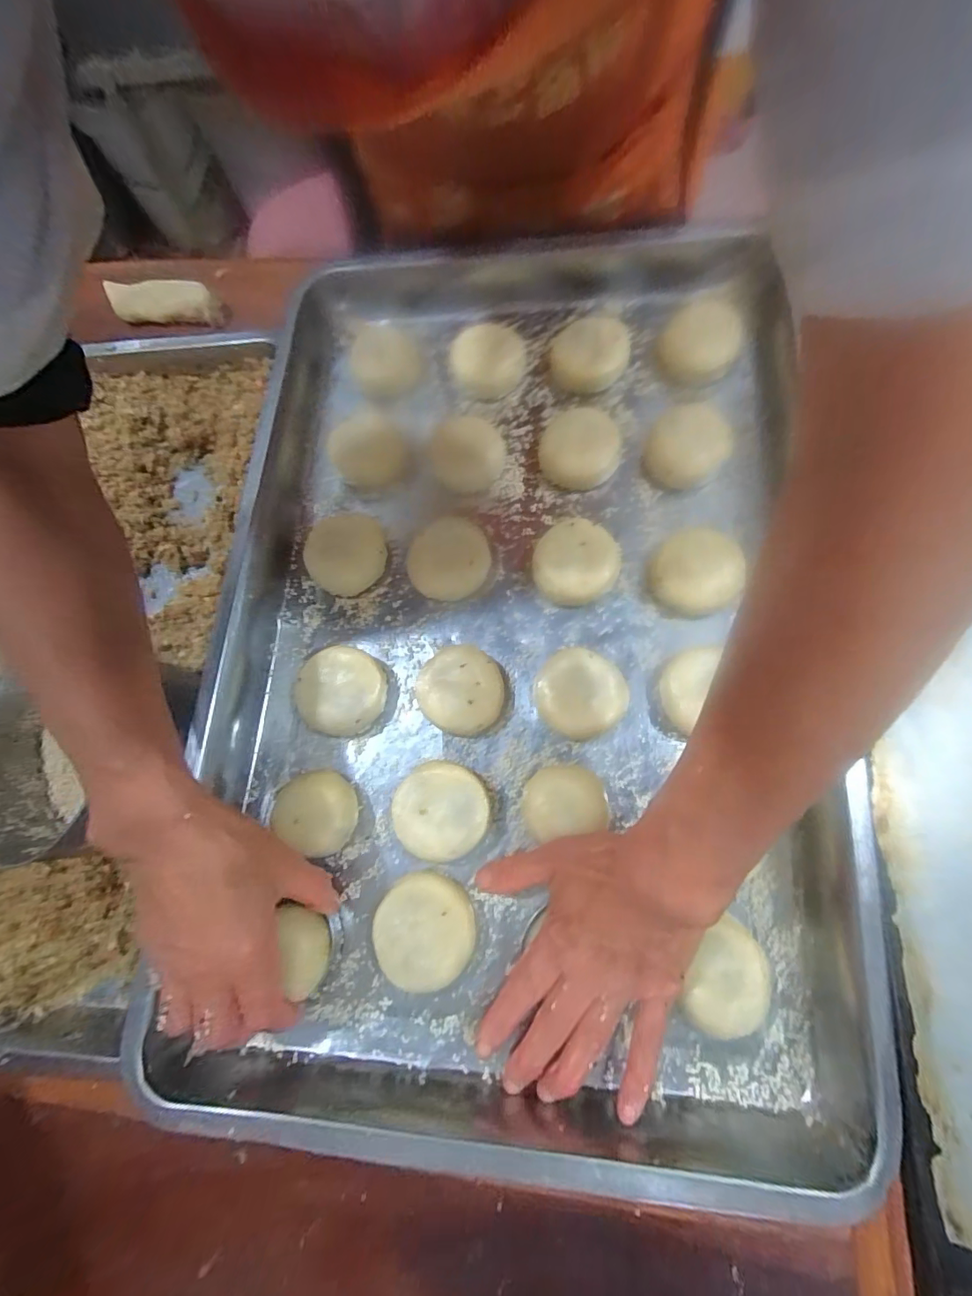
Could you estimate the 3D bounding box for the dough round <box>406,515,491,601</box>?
[{"bbox_3d":[-0.028,-0.065,0.371,0.058,0.019,0.061,-1,73,2],"label":"dough round"}]

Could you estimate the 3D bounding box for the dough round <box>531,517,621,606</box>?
[{"bbox_3d":[0.062,-0.058,0.353,0.057,0.022,0.056,-1,73,2],"label":"dough round"}]

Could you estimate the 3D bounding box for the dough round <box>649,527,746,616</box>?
[{"bbox_3d":[0.142,-0.053,0.342,0.052,0.024,0.059,0,73,2],"label":"dough round"}]

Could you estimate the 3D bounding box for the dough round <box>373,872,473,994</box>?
[{"bbox_3d":[-0.037,0.168,0.302,0.058,0.018,0.059,-1,73,2],"label":"dough round"}]

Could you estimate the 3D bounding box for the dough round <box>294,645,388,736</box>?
[{"bbox_3d":[-0.101,0.031,0.349,0.059,0.017,0.057,-1,73,2],"label":"dough round"}]

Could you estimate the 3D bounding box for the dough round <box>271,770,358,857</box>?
[{"bbox_3d":[-0.107,0.106,0.319,0.045,0.032,0.048,-2,73,6],"label":"dough round"}]

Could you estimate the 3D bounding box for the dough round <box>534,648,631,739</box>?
[{"bbox_3d":[0.062,0.031,0.330,0.058,0.026,0.052,28,76,10],"label":"dough round"}]

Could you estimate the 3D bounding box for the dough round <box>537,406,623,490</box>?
[{"bbox_3d":[0.070,-0.155,0.377,0.057,0.020,0.064,2,73,3],"label":"dough round"}]

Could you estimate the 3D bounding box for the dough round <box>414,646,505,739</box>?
[{"bbox_3d":[-0.017,0.029,0.342,0.056,0.020,0.057,-1,73,2],"label":"dough round"}]

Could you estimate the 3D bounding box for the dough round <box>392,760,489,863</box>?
[{"bbox_3d":[-0.028,0.104,0.321,0.058,0.019,0.057,-3,73,1],"label":"dough round"}]

